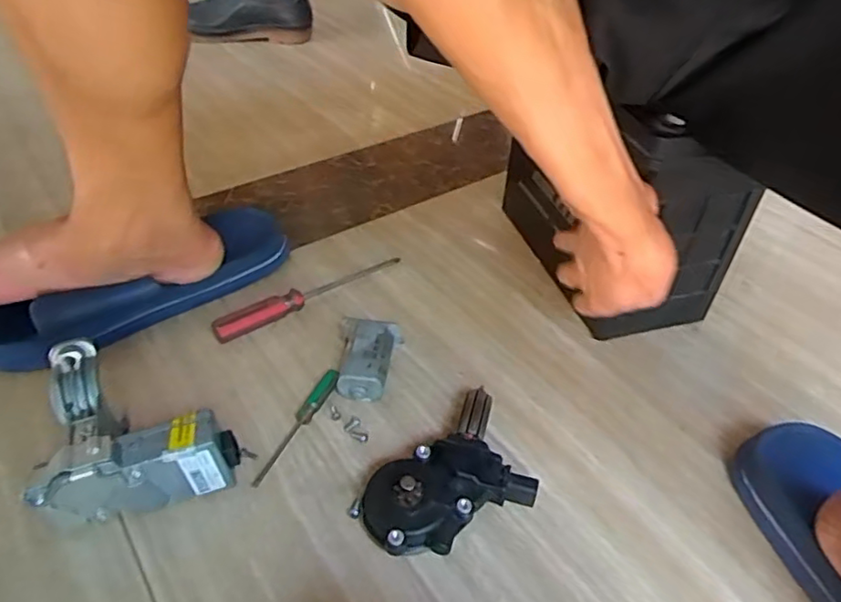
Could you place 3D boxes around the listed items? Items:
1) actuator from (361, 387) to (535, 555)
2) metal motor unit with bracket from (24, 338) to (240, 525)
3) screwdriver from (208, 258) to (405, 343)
[{"bbox_3d":[0.015,0.124,0.435,0.124,0.032,0.090,-19,45,-24],"label":"actuator"},{"bbox_3d":[-0.198,0.088,0.424,0.121,0.081,0.105,-15,44,-20],"label":"metal motor unit with bracket"},{"bbox_3d":[-0.103,-0.009,0.590,0.201,0.026,0.019,-28,49,-31],"label":"screwdriver"}]

